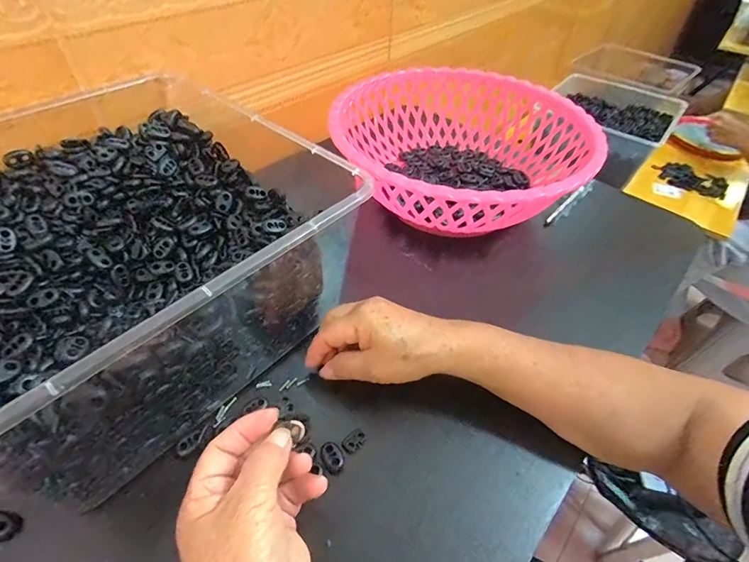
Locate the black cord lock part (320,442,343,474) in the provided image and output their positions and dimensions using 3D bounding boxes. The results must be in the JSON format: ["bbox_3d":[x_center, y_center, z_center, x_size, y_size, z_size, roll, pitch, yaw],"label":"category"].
[{"bbox_3d":[-0.032,0.131,0.296,0.014,0.007,0.021,-15,50,-16],"label":"black cord lock part"}]

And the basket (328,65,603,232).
[{"bbox_3d":[0.100,-0.160,0.496,0.292,0.092,0.293,2,48,-2],"label":"basket"}]

